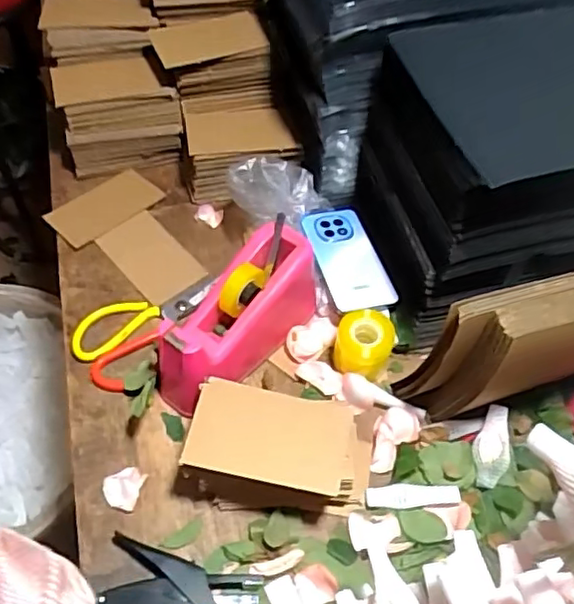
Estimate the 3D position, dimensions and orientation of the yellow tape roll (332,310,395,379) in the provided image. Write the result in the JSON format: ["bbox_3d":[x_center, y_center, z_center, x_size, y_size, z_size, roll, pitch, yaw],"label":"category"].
[{"bbox_3d":[0.081,0.046,0.665,0.060,0.050,0.059,2,55,-2],"label":"yellow tape roll"}]

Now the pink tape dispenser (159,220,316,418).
[{"bbox_3d":[-0.051,0.021,0.653,0.081,0.095,0.204,32,59,18],"label":"pink tape dispenser"}]

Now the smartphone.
[{"bbox_3d":[0.071,-0.053,0.736,0.074,0.014,0.148,-14,48,-5],"label":"smartphone"}]

